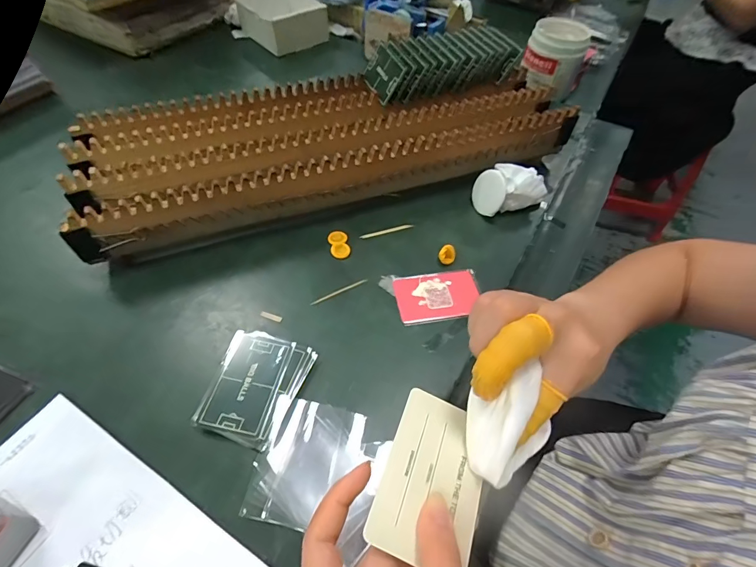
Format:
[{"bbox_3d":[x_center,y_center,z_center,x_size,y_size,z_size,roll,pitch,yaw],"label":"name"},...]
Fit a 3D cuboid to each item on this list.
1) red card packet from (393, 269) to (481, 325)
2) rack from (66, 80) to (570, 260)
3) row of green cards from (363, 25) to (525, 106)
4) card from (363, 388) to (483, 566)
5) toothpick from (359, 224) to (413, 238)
[{"bbox_3d":[0.063,0.012,0.401,0.086,0.005,0.057,-5,55,-6],"label":"red card packet"},{"bbox_3d":[-0.054,-0.171,0.483,0.563,0.081,0.181,-15,56,-13],"label":"rack"},{"bbox_3d":[0.085,-0.296,0.516,0.199,0.041,0.087,-13,55,-12],"label":"row of green cards"},{"bbox_3d":[0.031,0.104,0.211,0.053,0.004,0.082,24,50,3],"label":"card"},{"bbox_3d":[0.010,-0.062,0.454,0.065,0.004,0.006,-12,56,-11],"label":"toothpick"}]

